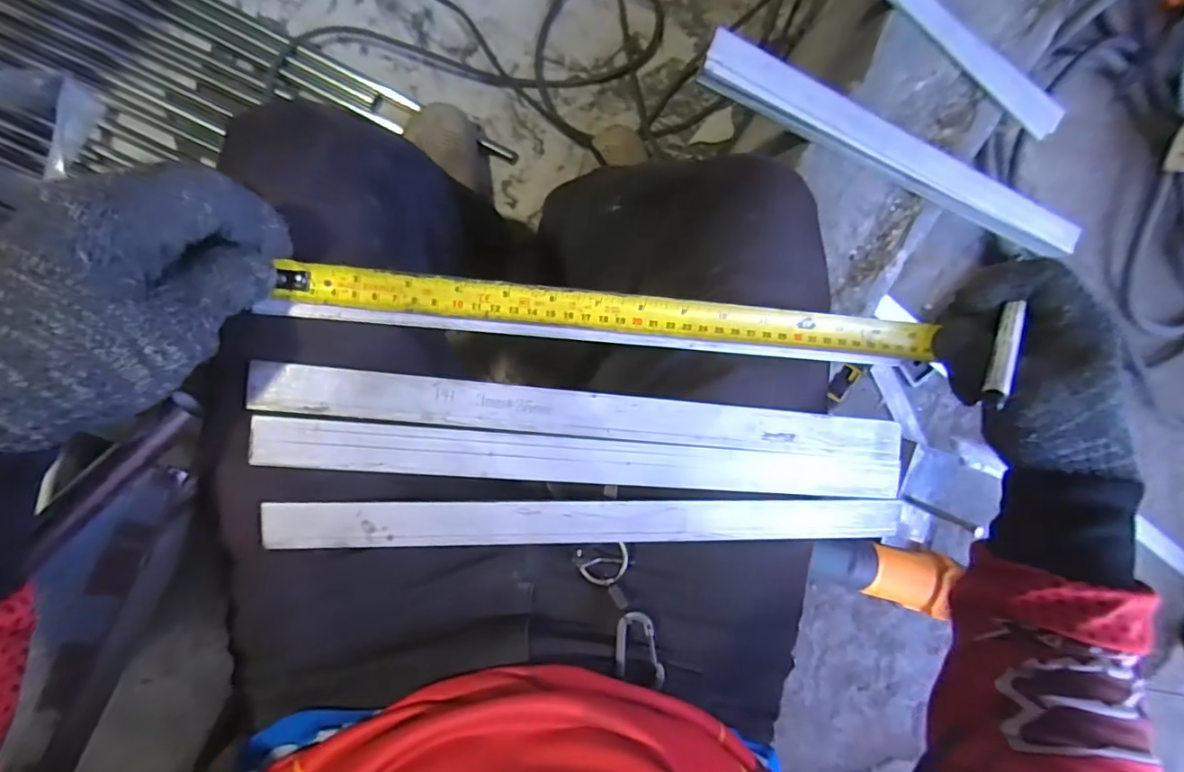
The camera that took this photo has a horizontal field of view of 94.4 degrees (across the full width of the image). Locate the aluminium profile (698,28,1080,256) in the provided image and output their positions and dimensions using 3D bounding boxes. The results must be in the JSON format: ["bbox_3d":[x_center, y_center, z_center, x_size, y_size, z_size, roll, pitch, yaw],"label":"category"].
[{"bbox_3d":[0.258,-0.197,0.470,0.364,0.034,0.032,23,92,-9],"label":"aluminium profile"}]

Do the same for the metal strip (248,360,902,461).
[{"bbox_3d":[0.008,0.018,0.310,0.363,0.016,0.026,6,94,-8],"label":"metal strip"}]

